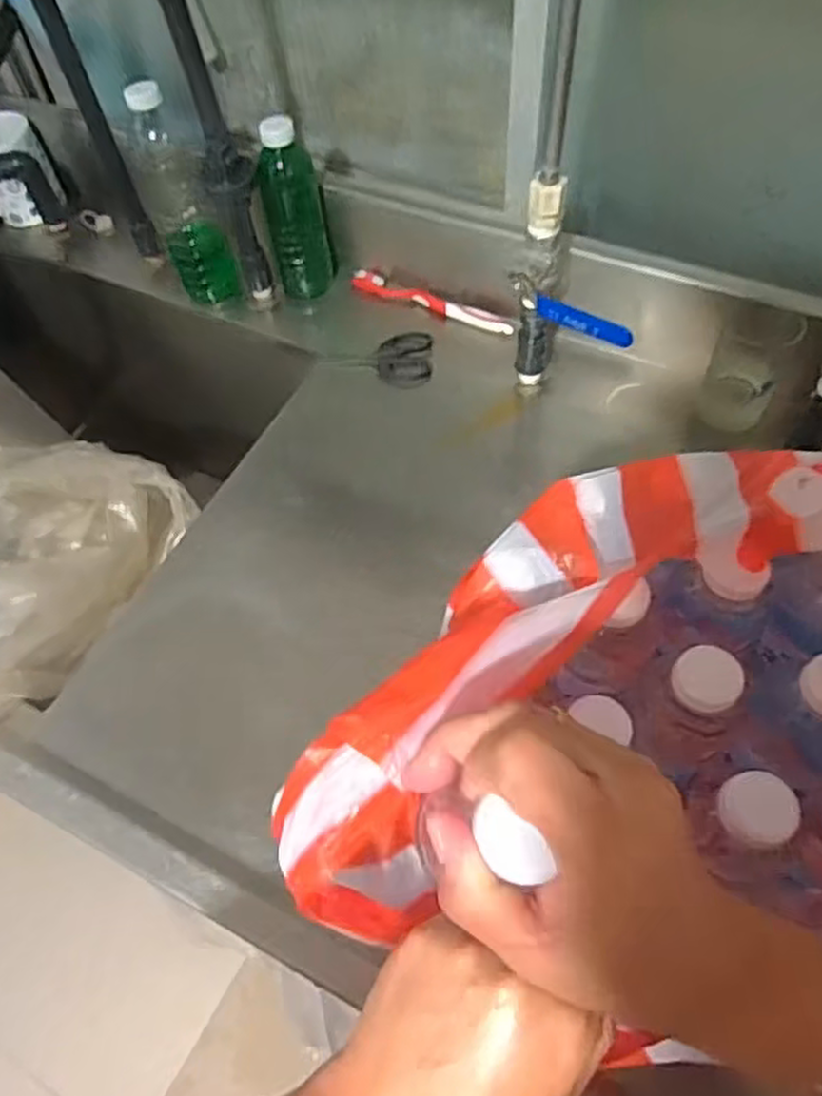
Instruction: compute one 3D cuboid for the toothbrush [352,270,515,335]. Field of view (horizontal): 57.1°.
[{"bbox_3d":[0.022,-0.255,0.786,0.184,0.016,0.020,24,62,17],"label":"toothbrush"}]

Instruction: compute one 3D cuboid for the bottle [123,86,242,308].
[{"bbox_3d":[-0.231,-0.350,0.766,0.059,0.206,0.071,-26,60,-12],"label":"bottle"}]

